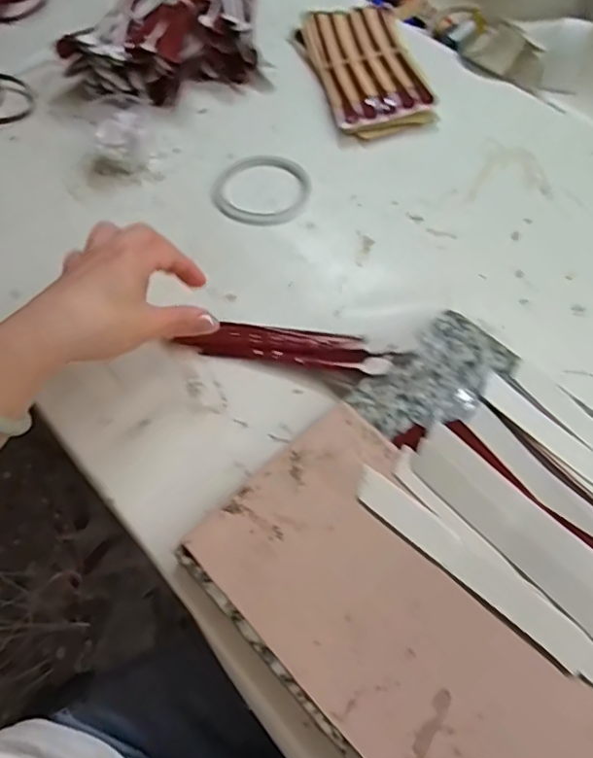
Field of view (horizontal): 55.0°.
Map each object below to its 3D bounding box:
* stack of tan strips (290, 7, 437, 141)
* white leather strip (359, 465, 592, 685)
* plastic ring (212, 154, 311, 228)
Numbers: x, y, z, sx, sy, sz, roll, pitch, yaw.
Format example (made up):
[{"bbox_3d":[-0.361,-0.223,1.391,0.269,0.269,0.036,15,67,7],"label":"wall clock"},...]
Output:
[{"bbox_3d":[0.074,-0.344,0.631,0.109,0.025,0.200,-11,60,-7],"label":"stack of tan strips"},{"bbox_3d":[0.111,0.118,0.348,0.176,0.005,0.025,38,64,20],"label":"white leather strip"},{"bbox_3d":[-0.032,-0.186,0.551,0.091,0.006,0.103,21,62,11],"label":"plastic ring"}]

